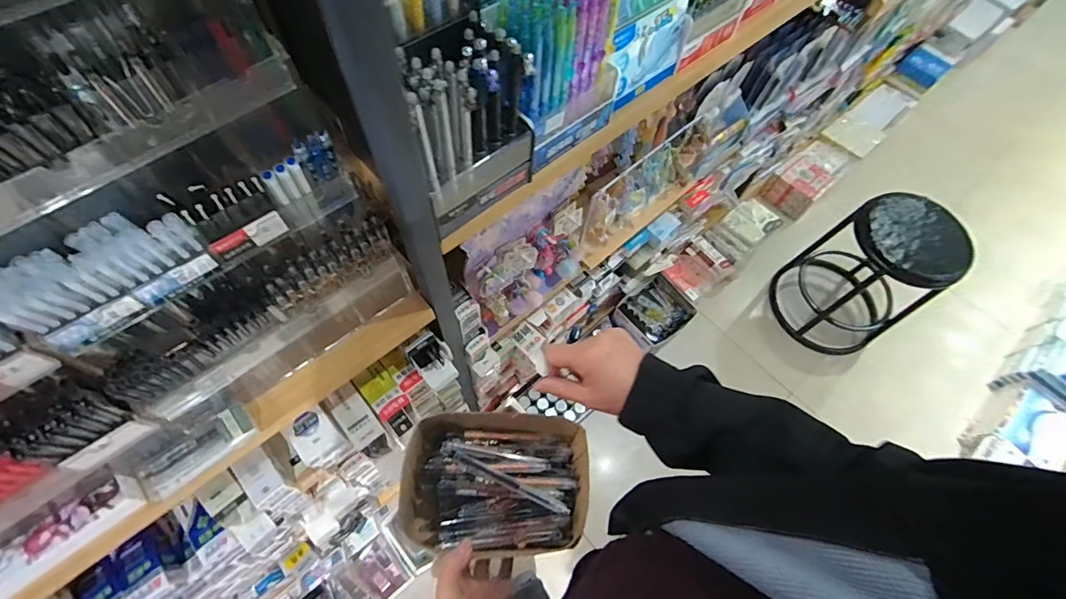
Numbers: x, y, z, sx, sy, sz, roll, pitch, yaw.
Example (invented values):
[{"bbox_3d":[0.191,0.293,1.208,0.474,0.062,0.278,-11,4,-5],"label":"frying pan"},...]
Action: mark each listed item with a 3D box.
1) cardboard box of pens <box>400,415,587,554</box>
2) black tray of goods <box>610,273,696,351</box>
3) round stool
[{"bbox_3d":[-0.042,0.198,0.515,0.200,0.063,0.137,3,63,-1],"label":"cardboard box of pens"},{"bbox_3d":[0.380,0.037,1.458,0.221,0.060,0.173,-37,70,-19],"label":"black tray of goods"},{"bbox_3d":[1.043,-0.080,1.490,0.324,0.504,0.344,1,63,-2],"label":"round stool"}]

